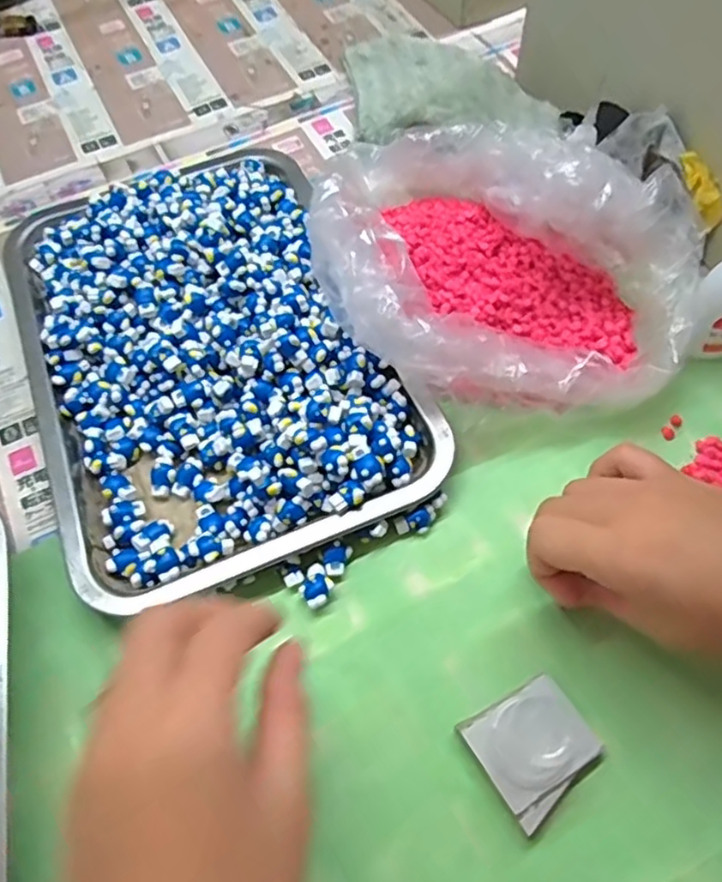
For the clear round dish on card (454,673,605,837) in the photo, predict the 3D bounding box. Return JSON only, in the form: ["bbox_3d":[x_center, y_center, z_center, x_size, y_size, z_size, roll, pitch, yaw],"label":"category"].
[{"bbox_3d":[0.077,0.135,0.291,0.050,0.008,0.046,-30,63,-14],"label":"clear round dish on card"}]

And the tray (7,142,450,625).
[{"bbox_3d":[-0.099,-0.068,0.400,0.205,0.041,0.308,-21,61,-10],"label":"tray"}]

